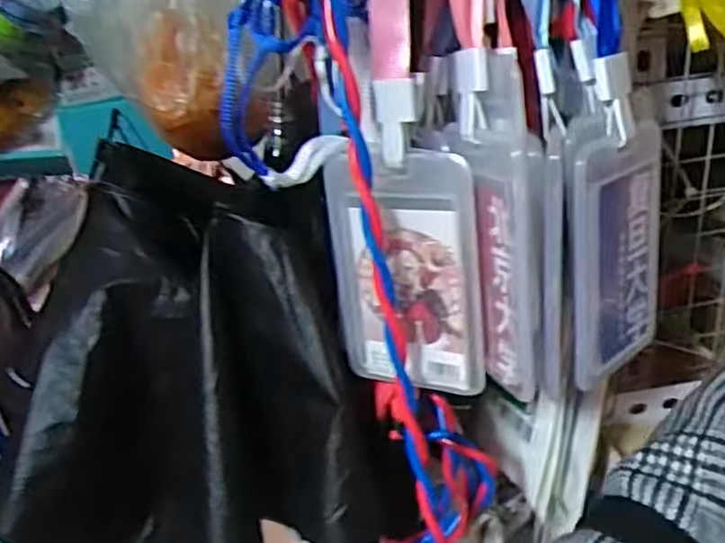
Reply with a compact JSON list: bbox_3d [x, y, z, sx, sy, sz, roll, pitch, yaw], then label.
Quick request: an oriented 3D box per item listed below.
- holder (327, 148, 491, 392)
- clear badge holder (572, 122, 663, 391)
[{"bbox_3d":[0.018,0.001,0.316,0.073,0.109,0.012,10,26,34],"label":"holder"},{"bbox_3d":[0.116,-0.006,0.313,0.073,0.110,0.004,-20,24,-38],"label":"clear badge holder"}]

